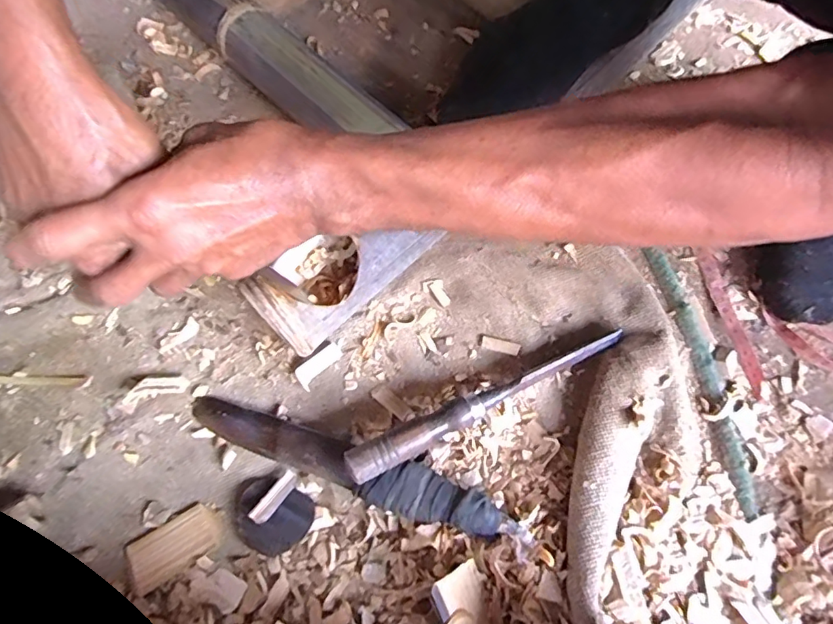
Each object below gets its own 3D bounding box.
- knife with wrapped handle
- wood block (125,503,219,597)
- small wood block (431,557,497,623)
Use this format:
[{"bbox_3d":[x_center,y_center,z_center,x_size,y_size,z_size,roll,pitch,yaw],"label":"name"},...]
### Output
[{"bbox_3d":[-0.057,0.117,0.391,0.264,0.027,0.037,16,71,7],"label":"knife with wrapped handle"},{"bbox_3d":[-0.185,0.178,0.390,0.064,0.010,0.038,-32,72,-10],"label":"wood block"},{"bbox_3d":[0.036,0.200,0.335,0.040,0.007,0.060,-4,61,-40],"label":"small wood block"}]

